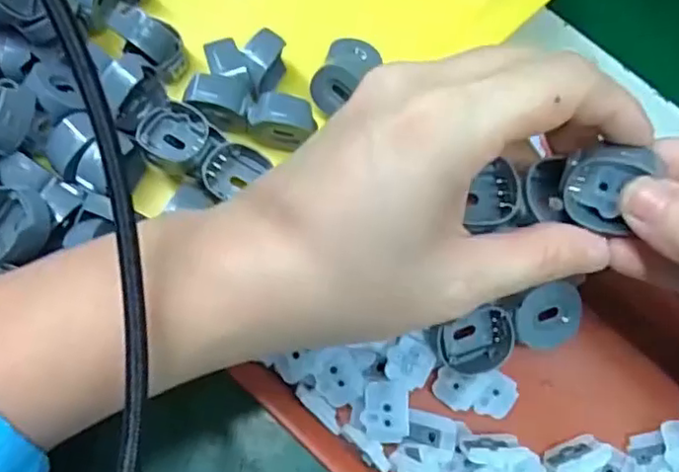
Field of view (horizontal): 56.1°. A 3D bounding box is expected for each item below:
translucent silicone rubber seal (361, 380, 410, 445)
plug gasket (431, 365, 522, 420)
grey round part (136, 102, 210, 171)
[{"bbox_3d":[0.017,0.063,0.231,0.017,0.004,0.021,2,69,0],"label":"translucent silicone rubber seal"},{"bbox_3d":[0.051,0.057,0.236,0.030,0.006,0.016,9,70,3],"label":"plug gasket"},{"bbox_3d":[-0.066,-0.039,0.255,0.027,0.010,0.027,0,69,0],"label":"grey round part"}]

